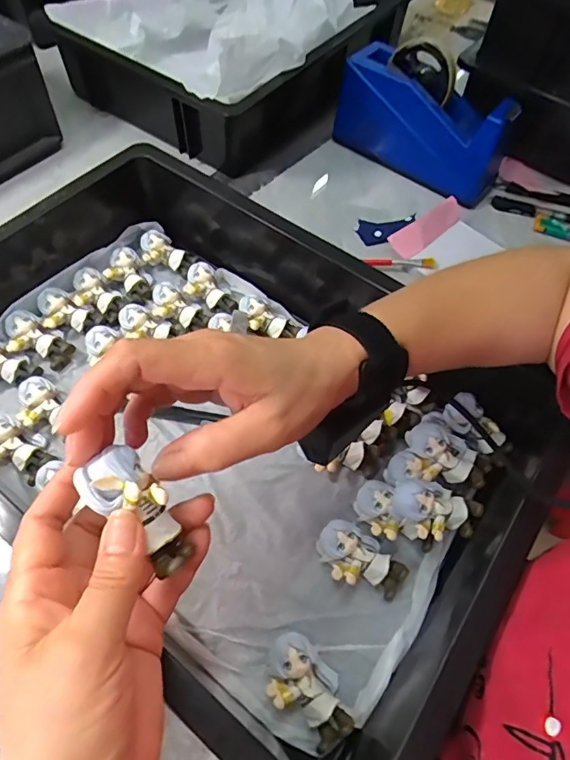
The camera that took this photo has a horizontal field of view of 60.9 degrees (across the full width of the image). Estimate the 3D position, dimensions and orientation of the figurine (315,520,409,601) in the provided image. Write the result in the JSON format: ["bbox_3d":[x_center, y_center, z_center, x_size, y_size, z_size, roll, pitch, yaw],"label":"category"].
[{"bbox_3d":[0.053,0.123,0.336,0.061,0.021,0.038,20,59,8],"label":"figurine"}]

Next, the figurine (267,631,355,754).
[{"bbox_3d":[0.014,0.187,0.295,0.038,0.021,0.061,-39,69,-24],"label":"figurine"}]

